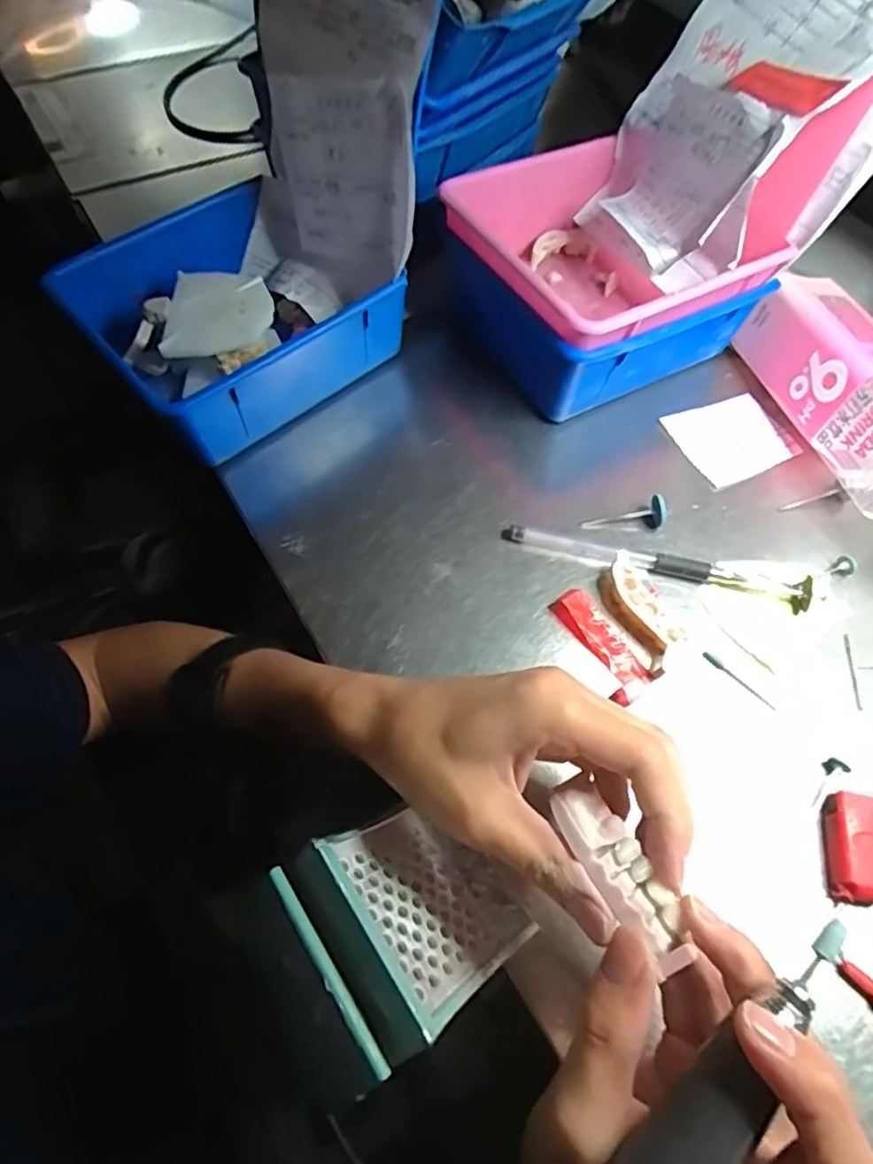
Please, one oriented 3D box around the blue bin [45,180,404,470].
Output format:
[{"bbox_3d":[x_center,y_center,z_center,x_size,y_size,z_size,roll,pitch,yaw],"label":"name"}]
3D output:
[{"bbox_3d":[-0.131,-0.167,0.413,0.163,0.069,0.157,-40,69,-20],"label":"blue bin"}]

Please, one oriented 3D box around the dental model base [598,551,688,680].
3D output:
[{"bbox_3d":[0.108,0.016,0.339,0.020,0.017,0.065,-23,64,-13],"label":"dental model base"}]

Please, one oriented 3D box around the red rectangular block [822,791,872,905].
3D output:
[{"bbox_3d":[0.186,0.118,0.286,0.023,0.015,0.044,10,61,5],"label":"red rectangular block"}]

